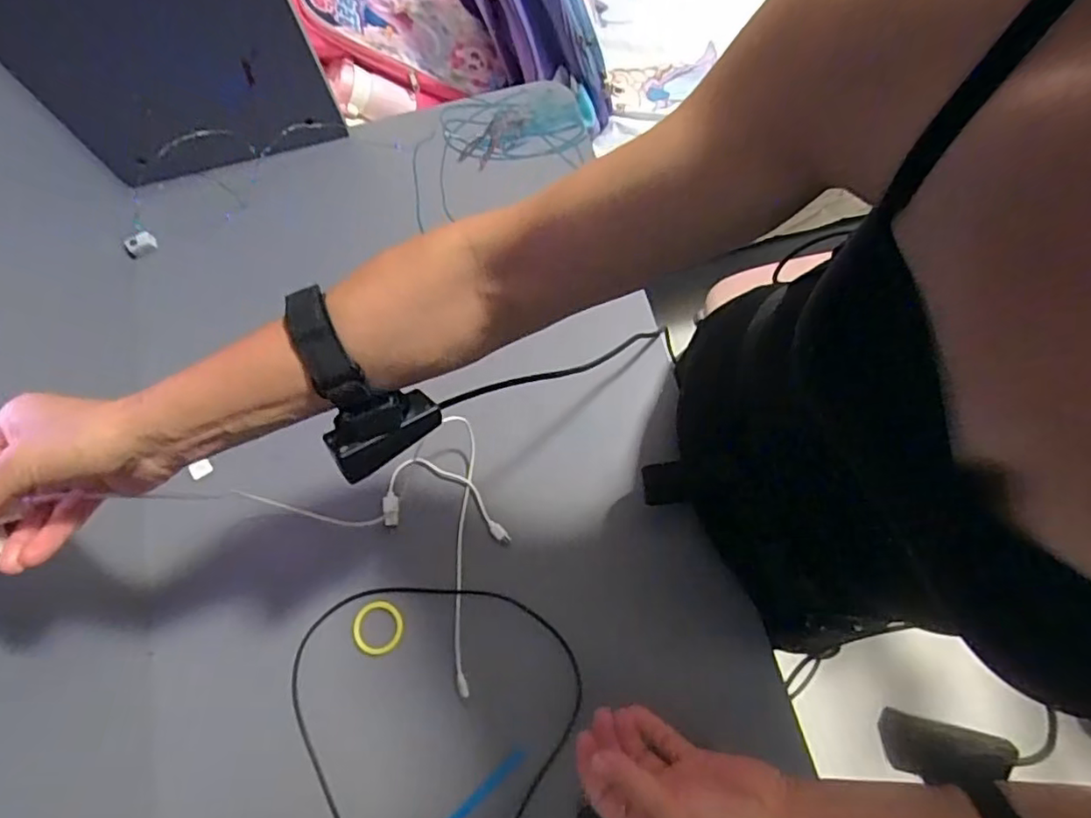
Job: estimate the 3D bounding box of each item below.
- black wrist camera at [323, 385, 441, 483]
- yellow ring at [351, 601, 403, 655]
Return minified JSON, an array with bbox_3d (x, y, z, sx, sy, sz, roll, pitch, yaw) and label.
[{"bbox_3d":[-0.100,0.012,0.375,0.069,0.036,0.033,-28,72,-7],"label":"black wrist camera"},{"bbox_3d":[-0.149,0.194,0.546,0.045,0.005,0.046,-1,71,2],"label":"yellow ring"}]

